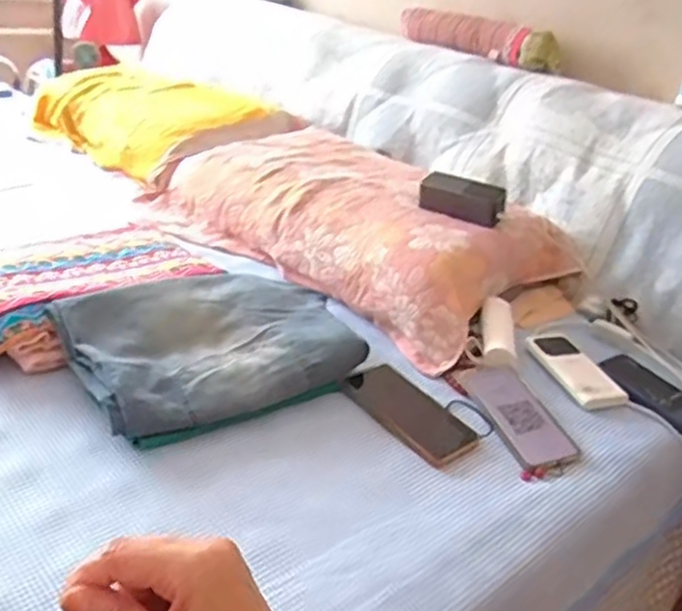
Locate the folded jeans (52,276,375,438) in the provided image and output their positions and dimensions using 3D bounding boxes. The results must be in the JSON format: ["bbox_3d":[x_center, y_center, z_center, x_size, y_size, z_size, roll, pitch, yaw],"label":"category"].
[{"bbox_3d":[-0.155,0.045,0.866,0.322,0.070,0.234,-14,35,-36],"label":"folded jeans"}]

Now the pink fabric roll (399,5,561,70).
[{"bbox_3d":[0.274,-0.575,1.506,0.051,0.068,0.445,-16,35,-37],"label":"pink fabric roll"}]

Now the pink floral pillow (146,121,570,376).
[{"bbox_3d":[0.009,-0.153,1.202,0.392,0.128,0.691,-18,37,-40],"label":"pink floral pillow"}]

